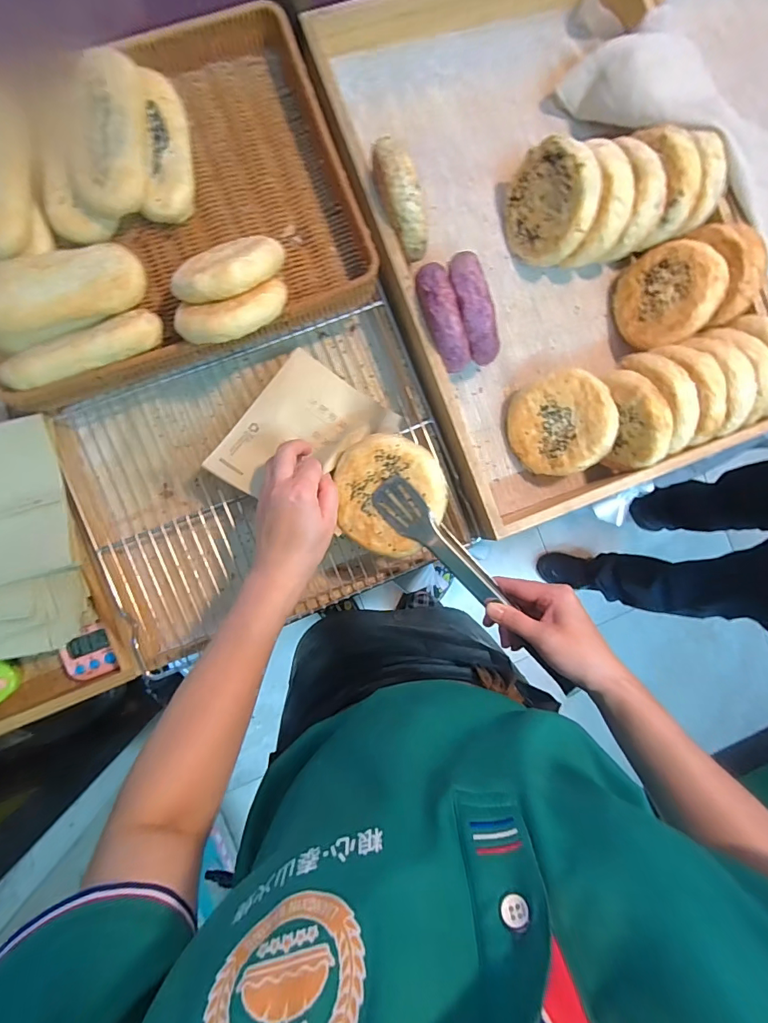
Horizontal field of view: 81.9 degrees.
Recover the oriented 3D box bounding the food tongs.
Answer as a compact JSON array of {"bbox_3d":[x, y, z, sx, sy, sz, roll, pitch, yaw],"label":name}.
[{"bbox_3d":[0.083,0.065,0.429,0.041,0.058,0.245,-42,82,-5],"label":"food tongs"}]

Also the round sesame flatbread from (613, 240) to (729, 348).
[{"bbox_3d":[0.333,-0.259,0.528,0.023,0.119,0.111,-1,133,-39],"label":"round sesame flatbread"}]

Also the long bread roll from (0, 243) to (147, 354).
[{"bbox_3d":[-0.305,-0.208,0.422,0.153,0.044,0.066,-24,91,-6],"label":"long bread roll"}]

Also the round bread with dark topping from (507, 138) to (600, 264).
[{"bbox_3d":[0.191,-0.356,0.513,0.027,0.110,0.118,-17,104,-28],"label":"round bread with dark topping"}]

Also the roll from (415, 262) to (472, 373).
[{"bbox_3d":[0.065,-0.208,0.467,0.042,0.039,0.110,-23,91,-6],"label":"roll"}]

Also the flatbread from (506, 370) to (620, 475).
[{"bbox_3d":[0.206,-0.103,0.521,0.116,0.022,0.113,8,105,32],"label":"flatbread"}]

